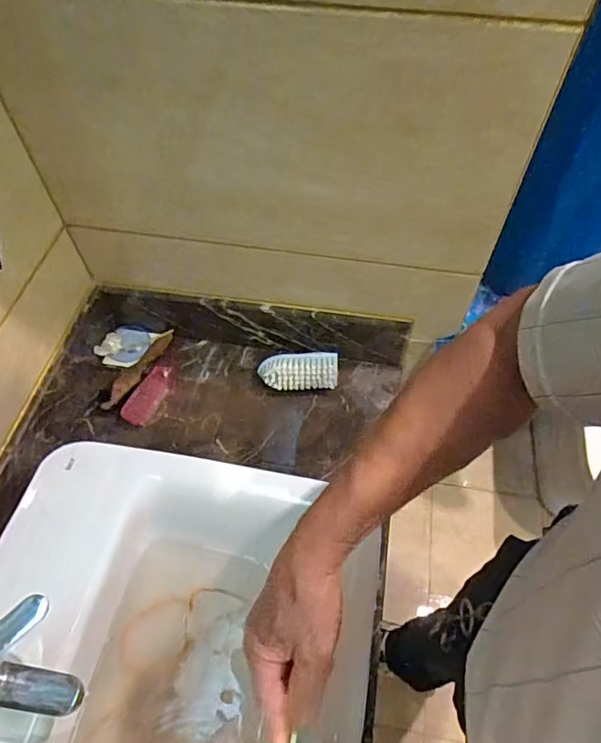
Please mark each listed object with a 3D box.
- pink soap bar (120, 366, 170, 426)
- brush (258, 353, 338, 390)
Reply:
[{"bbox_3d":[-0.242,0.040,0.810,0.036,0.024,0.101,27,60,16],"label":"pink soap bar"},{"bbox_3d":[-0.003,-0.001,0.821,0.124,0.031,0.059,0,100,0],"label":"brush"}]

